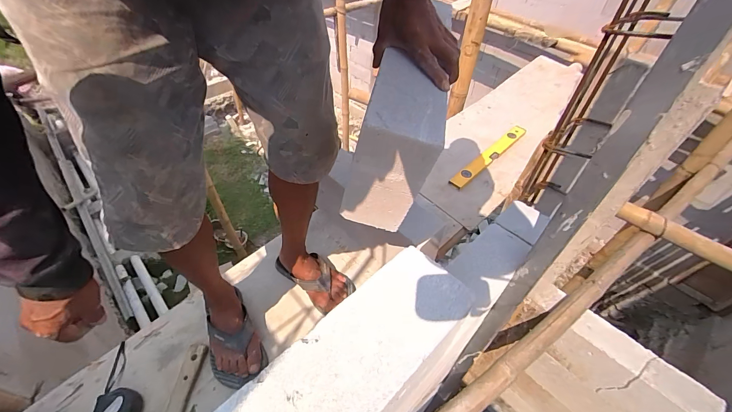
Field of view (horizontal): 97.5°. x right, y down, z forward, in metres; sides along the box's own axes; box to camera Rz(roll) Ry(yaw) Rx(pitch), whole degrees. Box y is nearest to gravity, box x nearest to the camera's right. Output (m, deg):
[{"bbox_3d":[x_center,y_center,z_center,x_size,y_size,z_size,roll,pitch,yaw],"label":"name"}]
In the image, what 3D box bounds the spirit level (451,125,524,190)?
[{"bbox_3d":[0.459,-0.191,1.208,0.480,0.030,0.057,-35,57,-30],"label":"spirit level"}]

